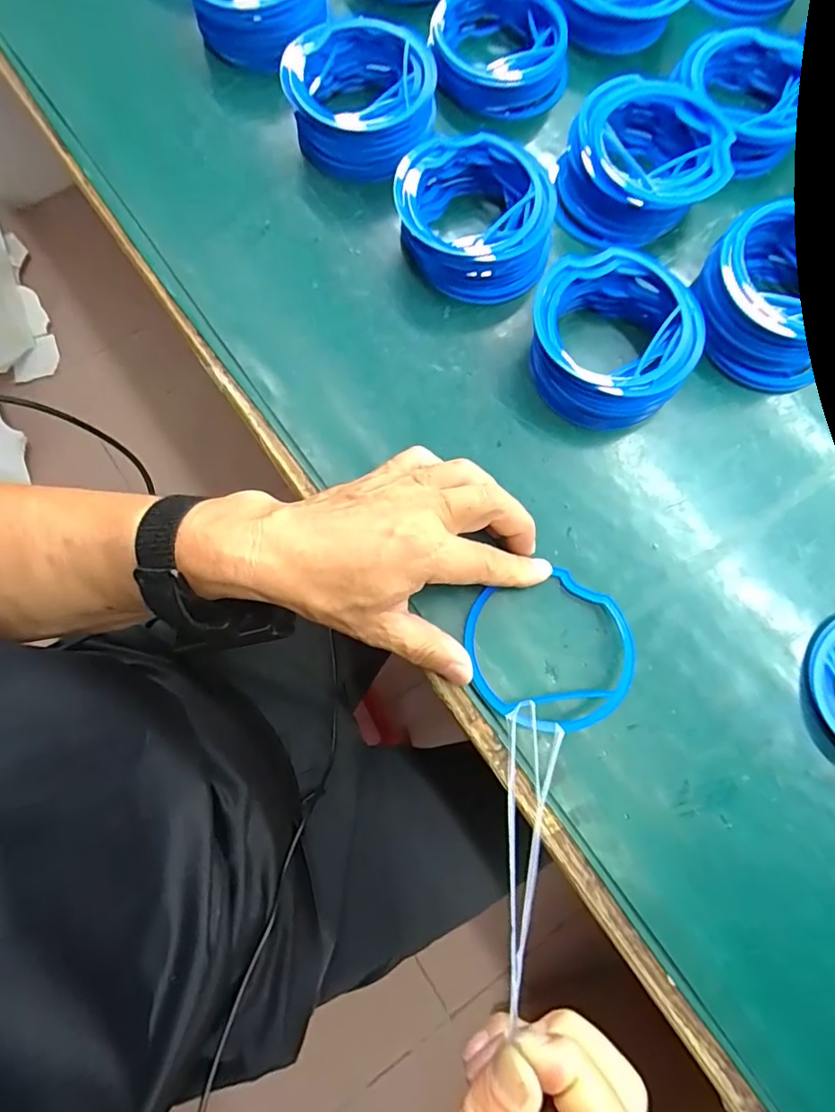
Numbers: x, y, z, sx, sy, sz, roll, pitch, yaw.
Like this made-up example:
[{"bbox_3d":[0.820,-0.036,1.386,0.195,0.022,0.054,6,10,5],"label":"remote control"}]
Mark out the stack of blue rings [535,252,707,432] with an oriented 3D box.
[{"bbox_3d":[0.121,-0.136,0.341,0.102,0.038,0.103,9,77,1],"label":"stack of blue rings"}]

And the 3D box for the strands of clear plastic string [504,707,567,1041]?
[{"bbox_3d":[0.052,0.136,0.259,0.027,0.012,0.129,12,57,2],"label":"strands of clear plastic string"}]

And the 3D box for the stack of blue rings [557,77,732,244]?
[{"bbox_3d":[0.152,-0.273,0.373,0.109,0.040,0.103,3,77,0],"label":"stack of blue rings"}]

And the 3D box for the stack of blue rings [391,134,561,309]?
[{"bbox_3d":[0.038,-0.225,0.359,0.100,0.036,0.099,-17,78,-4],"label":"stack of blue rings"}]

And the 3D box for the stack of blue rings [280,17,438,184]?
[{"bbox_3d":[-0.040,-0.319,0.377,0.103,0.038,0.103,6,77,1],"label":"stack of blue rings"}]

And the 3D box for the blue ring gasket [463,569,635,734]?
[{"bbox_3d":[0.077,0.053,0.304,0.095,0.006,0.086,-17,66,-9],"label":"blue ring gasket"}]

